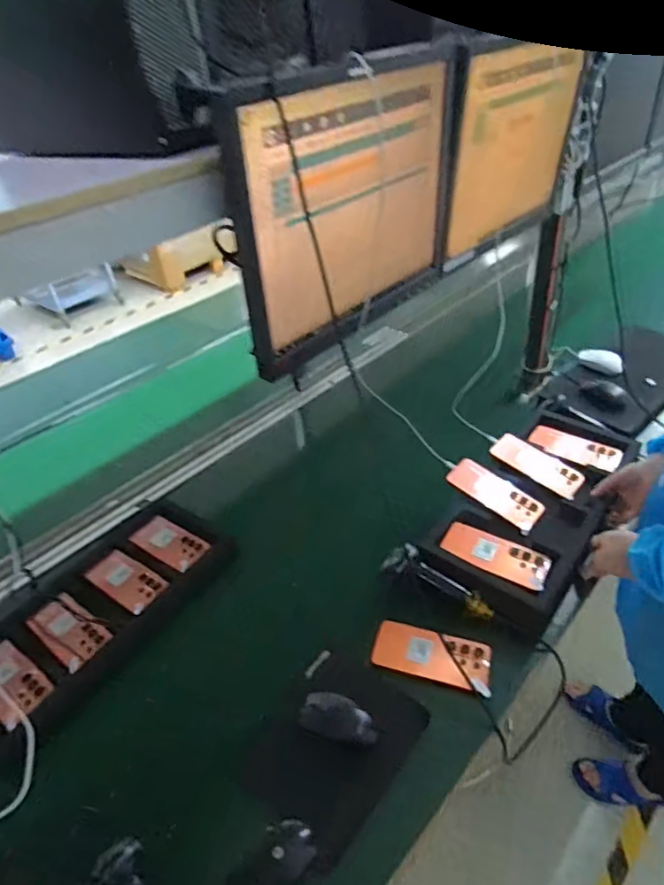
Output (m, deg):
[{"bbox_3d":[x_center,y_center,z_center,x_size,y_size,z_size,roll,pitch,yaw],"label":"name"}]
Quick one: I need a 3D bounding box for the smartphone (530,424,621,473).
[{"bbox_3d":[0.495,0.011,1.111,0.173,0.016,0.067,21,46,31],"label":"smartphone"}]

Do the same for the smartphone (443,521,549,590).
[{"bbox_3d":[0.275,0.187,0.912,0.176,0.011,0.082,21,46,31],"label":"smartphone"}]

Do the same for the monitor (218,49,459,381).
[{"bbox_3d":[0.035,-0.300,0.680,0.049,0.283,0.375,27,49,35],"label":"monitor"}]

